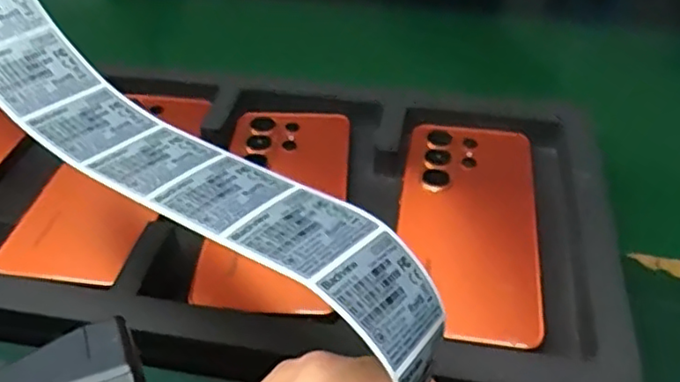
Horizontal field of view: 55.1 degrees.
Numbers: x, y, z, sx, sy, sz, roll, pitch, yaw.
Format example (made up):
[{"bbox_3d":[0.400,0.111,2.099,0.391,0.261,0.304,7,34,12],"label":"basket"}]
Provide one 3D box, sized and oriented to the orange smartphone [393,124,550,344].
[{"bbox_3d":[0.073,0.015,0.372,0.075,0.006,0.167,6,43,7],"label":"orange smartphone"}]

